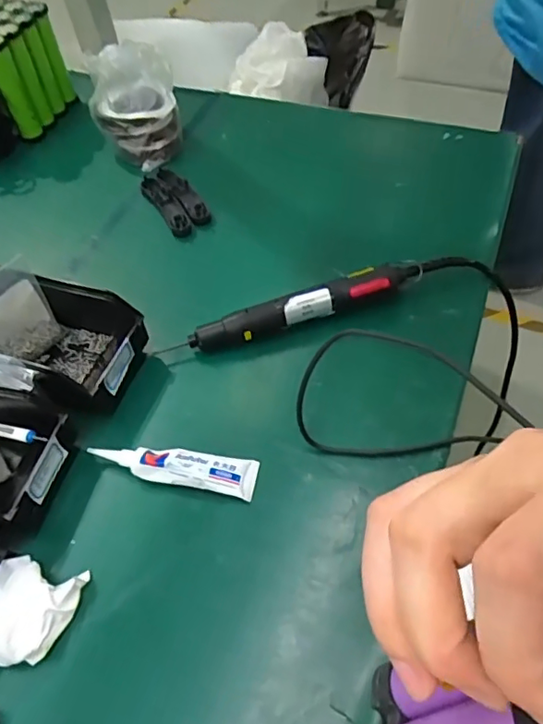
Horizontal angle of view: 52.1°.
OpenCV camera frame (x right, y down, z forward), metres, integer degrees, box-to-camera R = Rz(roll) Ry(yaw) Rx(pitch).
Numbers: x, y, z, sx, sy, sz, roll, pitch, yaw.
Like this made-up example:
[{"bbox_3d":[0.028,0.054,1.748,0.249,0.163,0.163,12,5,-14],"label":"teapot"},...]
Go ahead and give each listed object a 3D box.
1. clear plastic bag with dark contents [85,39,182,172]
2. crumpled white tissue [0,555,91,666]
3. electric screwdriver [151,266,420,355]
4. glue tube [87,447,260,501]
[{"bbox_3d":[-0.192,-0.357,0.783,0.121,0.125,0.124,-15,54,-8],"label":"clear plastic bag with dark contents"},{"bbox_3d":[-0.192,0.189,0.425,0.075,0.033,0.075,8,53,10],"label":"crumpled white tissue"},{"bbox_3d":[0.034,-0.056,0.592,0.272,0.038,0.037,-19,53,-10],"label":"electric screwdriver"},{"bbox_3d":[-0.088,0.091,0.496,0.149,0.019,0.035,8,53,10],"label":"glue tube"}]

